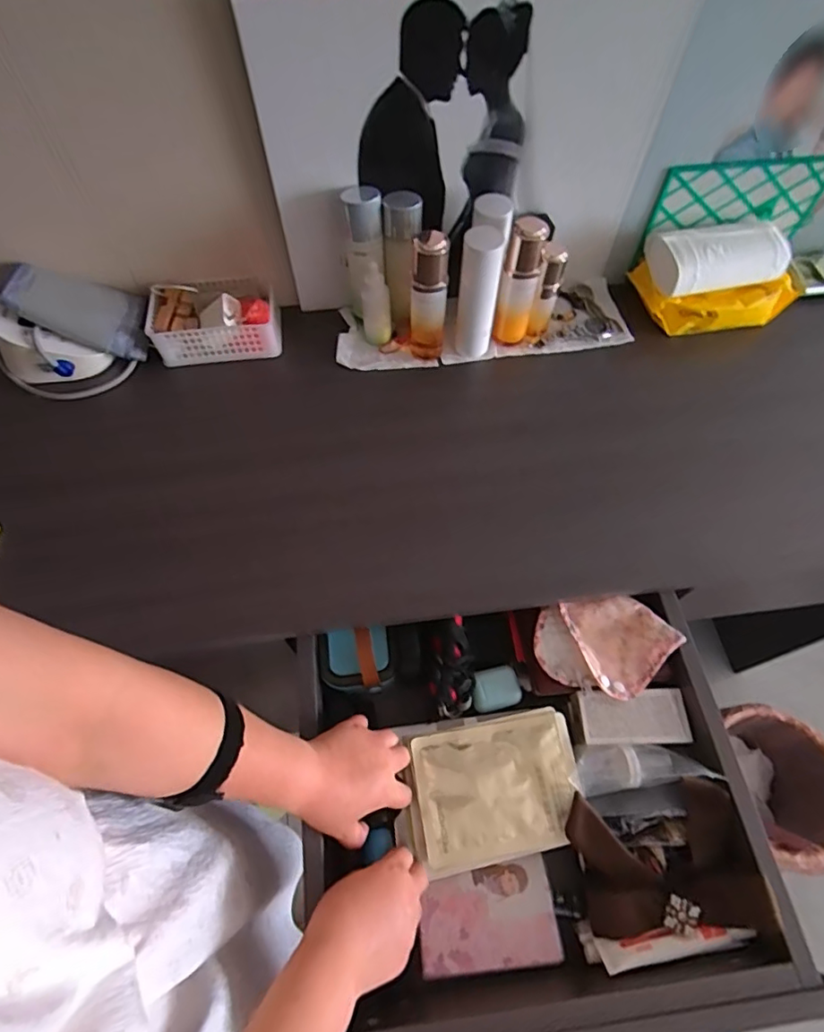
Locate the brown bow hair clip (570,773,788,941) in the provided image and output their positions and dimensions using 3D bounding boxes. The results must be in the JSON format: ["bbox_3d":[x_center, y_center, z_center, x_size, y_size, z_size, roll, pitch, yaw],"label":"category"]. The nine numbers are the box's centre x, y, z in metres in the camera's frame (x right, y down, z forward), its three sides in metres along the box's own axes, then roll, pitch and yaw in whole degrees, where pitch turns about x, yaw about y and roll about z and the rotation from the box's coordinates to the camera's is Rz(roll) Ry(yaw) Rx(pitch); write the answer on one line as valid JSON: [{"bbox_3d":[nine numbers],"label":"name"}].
[{"bbox_3d":[0.230,0.321,0.497,0.156,0.061,0.118,-7,62,-4],"label":"brown bow hair clip"}]

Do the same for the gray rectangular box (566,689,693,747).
[{"bbox_3d":[0.231,0.218,0.569,0.115,0.035,0.053,-1,62,0],"label":"gray rectangular box"}]

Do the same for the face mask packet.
[{"bbox_3d":[0.086,0.273,0.530,0.158,0.022,0.118,-8,62,-4],"label":"face mask packet"}]

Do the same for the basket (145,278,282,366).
[{"bbox_3d":[-0.256,-0.263,0.704,0.165,0.063,0.104,-6,62,-3],"label":"basket"}]

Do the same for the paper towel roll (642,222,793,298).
[{"bbox_3d":[0.394,-0.339,0.684,0.165,0.045,0.092,-9,62,-5],"label":"paper towel roll"}]

